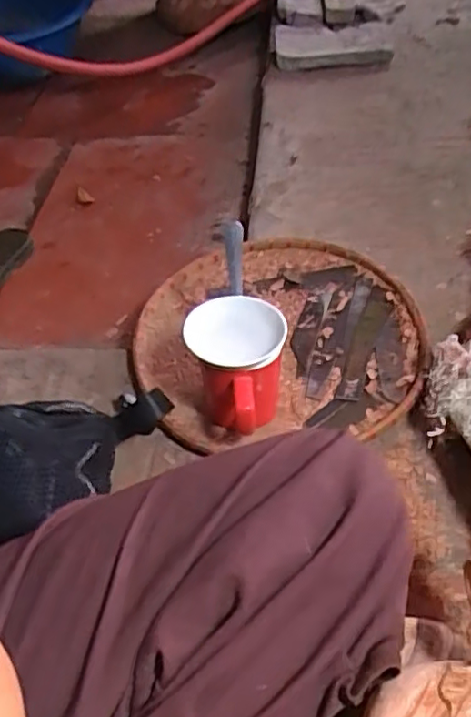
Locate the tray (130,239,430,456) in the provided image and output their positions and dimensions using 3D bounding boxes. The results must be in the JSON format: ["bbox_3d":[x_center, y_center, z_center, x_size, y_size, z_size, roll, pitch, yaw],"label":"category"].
[{"bbox_3d":[0.046,-0.035,0.680,0.300,0.026,0.294,-3,47,3],"label":"tray"}]

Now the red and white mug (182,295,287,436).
[{"bbox_3d":[0.002,0.018,0.575,0.084,0.114,0.124,-1,48,5],"label":"red and white mug"}]

